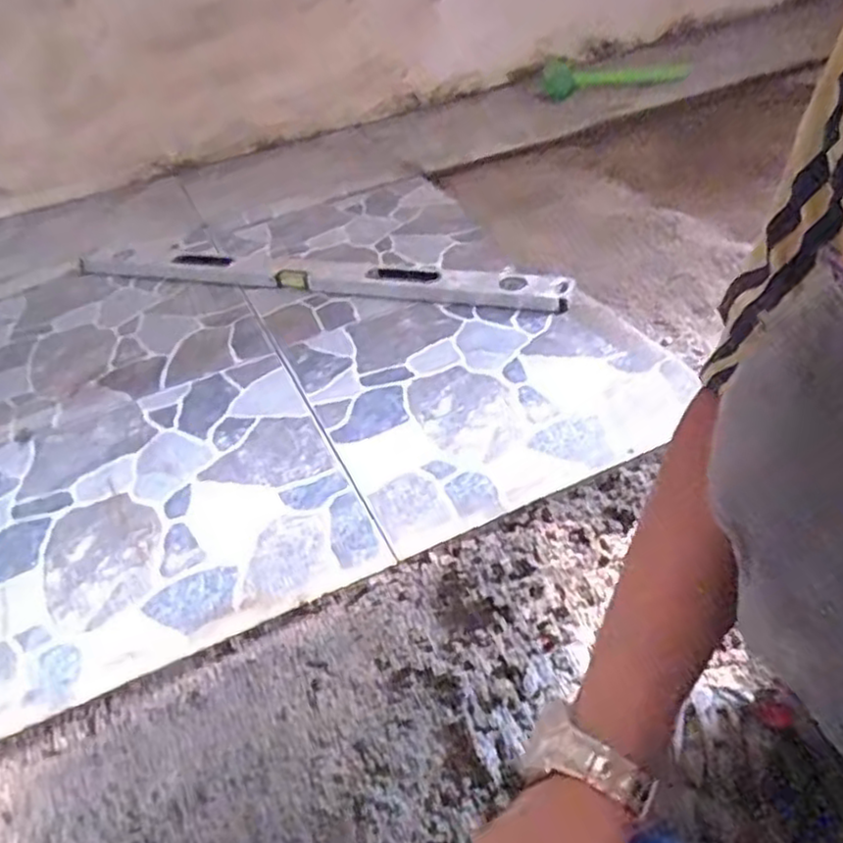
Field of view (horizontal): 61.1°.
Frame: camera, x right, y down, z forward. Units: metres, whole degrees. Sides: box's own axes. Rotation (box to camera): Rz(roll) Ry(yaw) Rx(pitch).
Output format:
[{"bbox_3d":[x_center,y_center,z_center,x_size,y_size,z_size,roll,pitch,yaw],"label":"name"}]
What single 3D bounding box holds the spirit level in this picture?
[{"bbox_3d":[-0.169,-0.215,1.062,0.767,0.025,0.075,6,47,14],"label":"spirit level"}]

